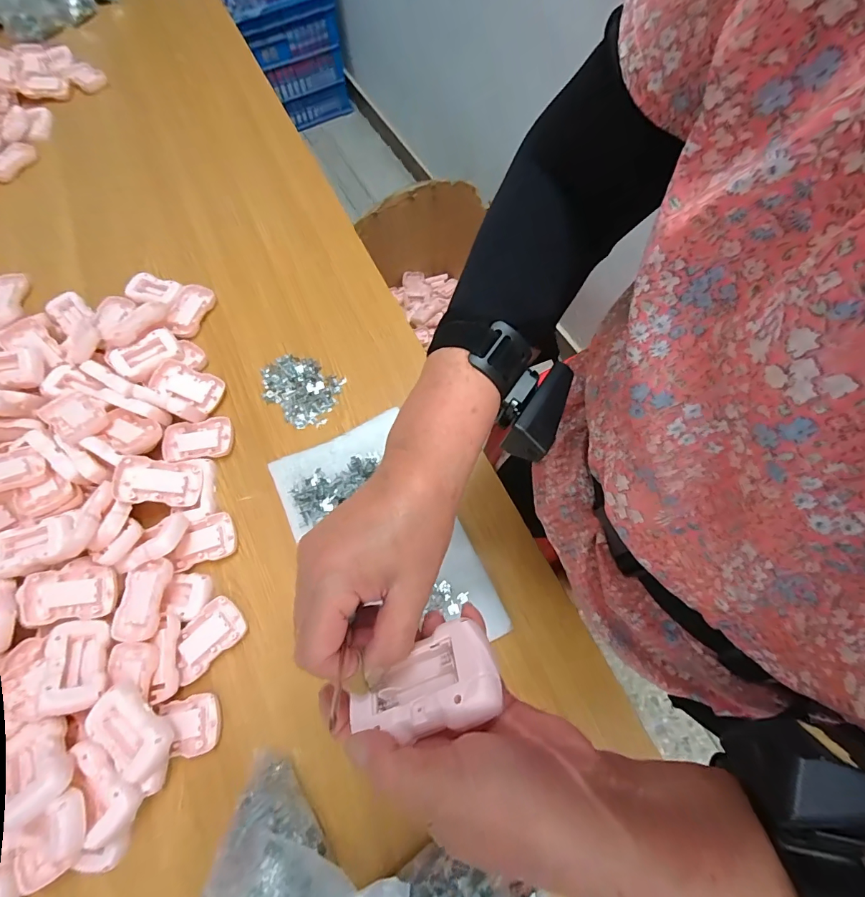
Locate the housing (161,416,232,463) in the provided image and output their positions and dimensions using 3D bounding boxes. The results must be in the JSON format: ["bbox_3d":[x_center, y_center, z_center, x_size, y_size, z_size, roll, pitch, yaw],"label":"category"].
[{"bbox_3d":[-0.319,-0.012,0.567,0.090,0.015,0.056,-8,68,-1],"label":"housing"}]

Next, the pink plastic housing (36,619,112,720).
[{"bbox_3d":[-0.367,0.222,0.433,0.050,0.016,0.085,10,41,-40],"label":"pink plastic housing"}]

